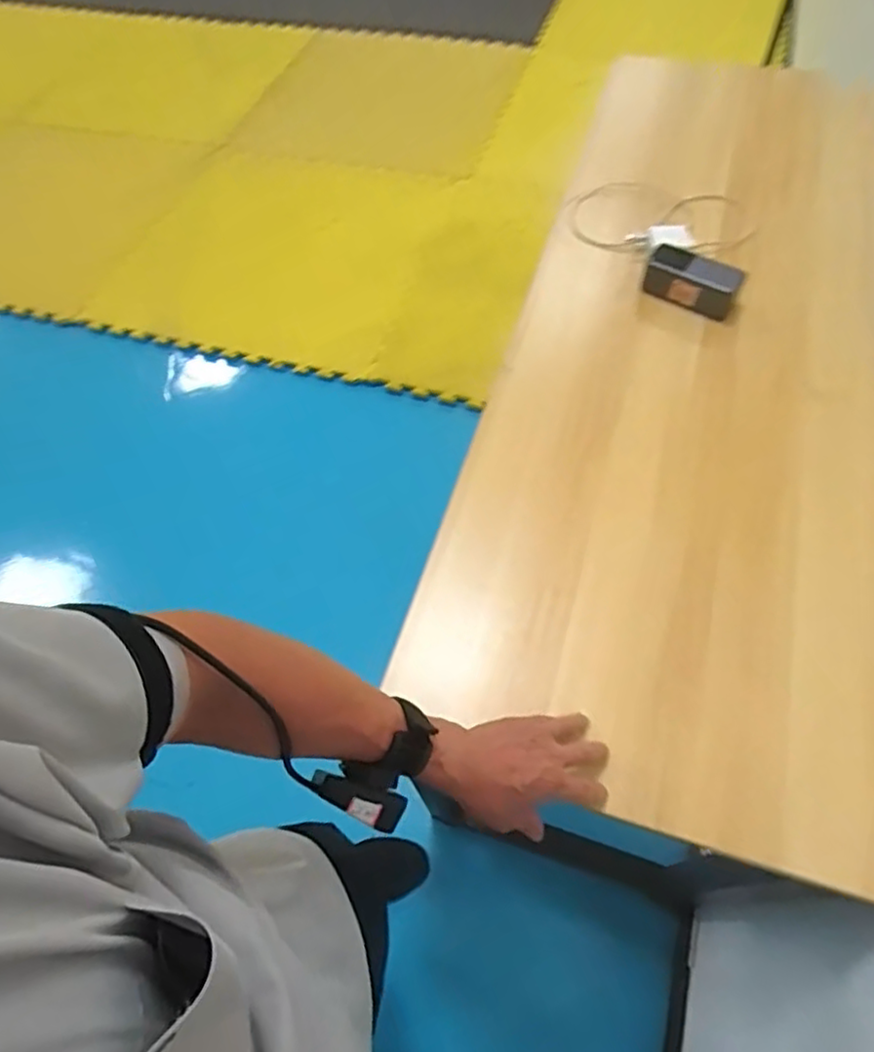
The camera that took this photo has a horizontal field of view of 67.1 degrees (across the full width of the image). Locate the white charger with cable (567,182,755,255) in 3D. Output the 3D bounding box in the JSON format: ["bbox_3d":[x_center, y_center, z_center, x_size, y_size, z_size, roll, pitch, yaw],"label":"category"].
[{"bbox_3d":[0.333,-0.468,1.008,0.284,0.049,0.194,20,62,16],"label":"white charger with cable"}]

